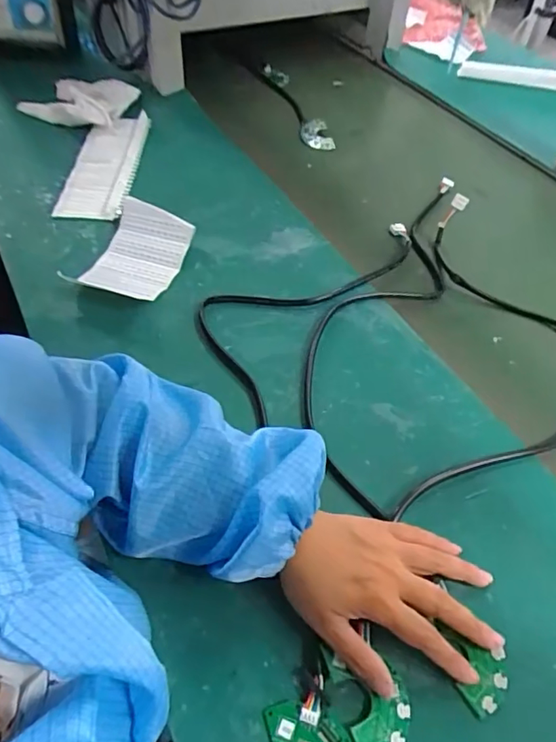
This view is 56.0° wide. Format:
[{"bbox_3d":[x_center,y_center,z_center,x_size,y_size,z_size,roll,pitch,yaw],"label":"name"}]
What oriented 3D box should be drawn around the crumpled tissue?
[{"bbox_3d":[-0.290,-0.404,0.786,0.160,0.039,0.128,27,54,17],"label":"crumpled tissue"}]

